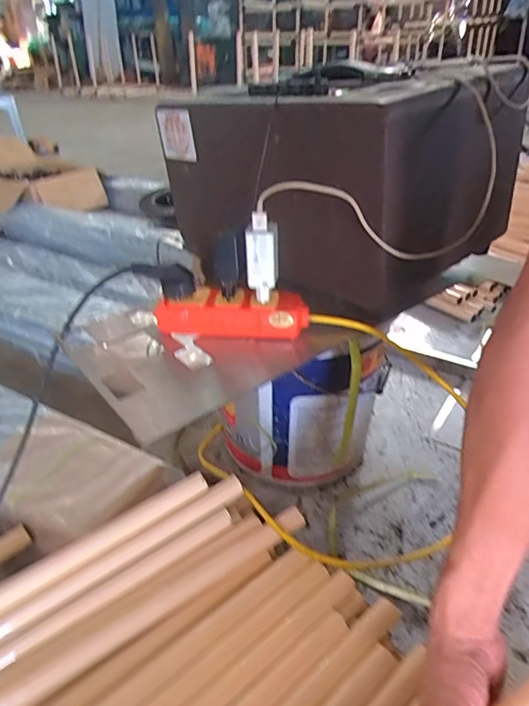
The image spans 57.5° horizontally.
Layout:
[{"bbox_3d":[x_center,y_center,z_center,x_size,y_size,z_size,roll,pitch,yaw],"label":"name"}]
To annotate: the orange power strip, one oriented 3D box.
[{"bbox_3d":[-0.037,-0.043,0.528,0.163,0.042,0.033,5,35,10],"label":"orange power strip"}]

